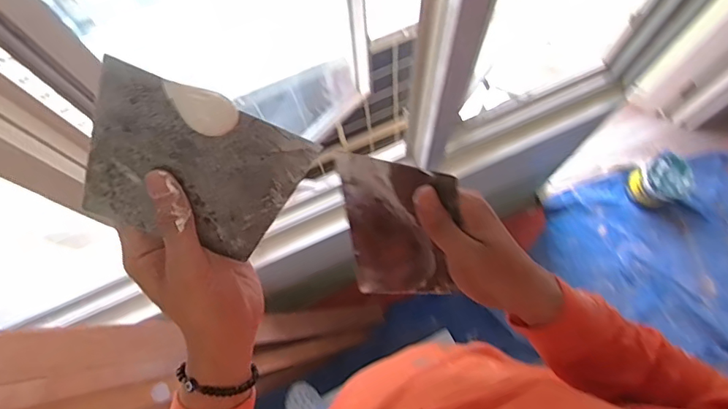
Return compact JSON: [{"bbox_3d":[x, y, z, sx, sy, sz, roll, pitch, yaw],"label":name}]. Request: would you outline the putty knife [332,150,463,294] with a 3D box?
[{"bbox_3d":[0.031,0.023,0.407,0.092,0.137,0.006,2,34,20],"label":"putty knife"}]

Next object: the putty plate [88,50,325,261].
[{"bbox_3d":[-0.110,-0.022,0.332,0.134,0.009,0.100,18,102,-18],"label":"putty plate"}]

